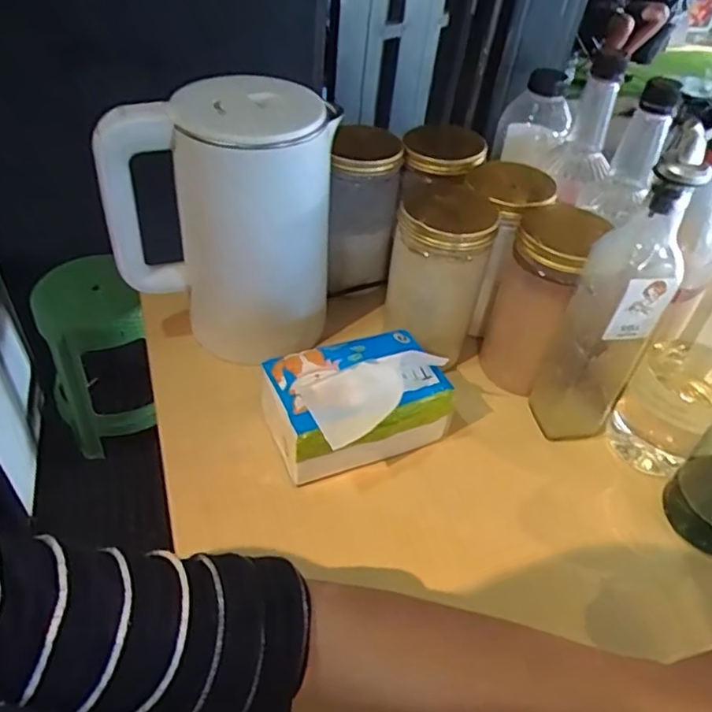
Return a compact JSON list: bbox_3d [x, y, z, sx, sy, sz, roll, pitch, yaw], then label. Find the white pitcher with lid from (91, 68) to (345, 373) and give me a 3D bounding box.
[{"bbox_3d":[-0.121,-0.125,0.575,0.193,0.256,0.122,10,44,2],"label":"white pitcher with lid"}]

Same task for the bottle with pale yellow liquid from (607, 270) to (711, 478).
[{"bbox_3d":[0.290,-0.005,0.492,0.076,0.236,0.074,33,50,24],"label":"bottle with pale yellow liquid"}]

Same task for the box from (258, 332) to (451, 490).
[{"bbox_3d":[0.000,0.034,0.516,0.144,0.103,0.099,-15,48,-22],"label":"box"}]

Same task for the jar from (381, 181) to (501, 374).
[{"bbox_3d":[0.076,-0.085,0.584,0.083,0.163,0.098,10,44,2],"label":"jar"}]

